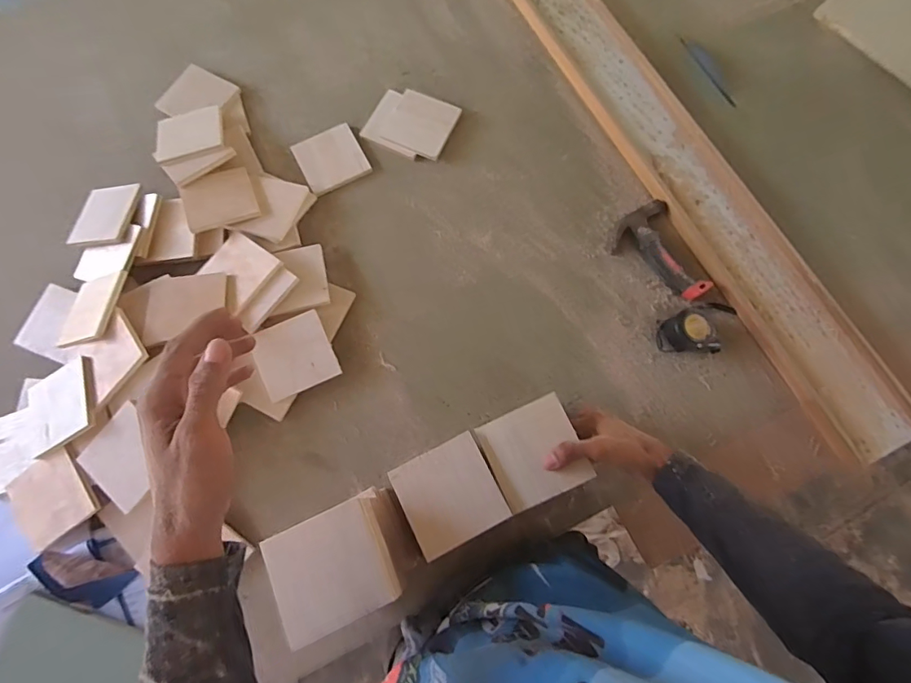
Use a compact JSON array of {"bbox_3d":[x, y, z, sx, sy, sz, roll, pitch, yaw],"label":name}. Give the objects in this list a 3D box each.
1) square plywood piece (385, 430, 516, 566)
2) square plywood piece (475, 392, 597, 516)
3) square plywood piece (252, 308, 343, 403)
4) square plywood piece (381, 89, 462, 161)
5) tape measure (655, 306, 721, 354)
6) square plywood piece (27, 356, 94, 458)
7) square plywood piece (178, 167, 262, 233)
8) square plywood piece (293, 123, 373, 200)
[{"bbox_3d":[-0.007,0.166,0.519,0.100,0.015,0.101,-27,75,-6],"label":"square plywood piece"},{"bbox_3d":[0.087,0.122,0.529,0.100,0.015,0.100,-24,76,-5],"label":"square plywood piece"},{"bbox_3d":[-0.225,0.019,0.670,0.101,0.009,0.100,-24,87,-15],"label":"square plywood piece"},{"bbox_3d":[-0.057,-0.360,0.791,0.107,0.005,0.101,24,83,9],"label":"square plywood piece"},{"bbox_3d":[0.334,-0.022,0.680,0.083,0.042,0.073,0,76,1],"label":"tape measure"},{"bbox_3d":[-0.519,0.085,0.628,0.111,0.006,0.108,-24,68,12],"label":"square plywood piece"},{"bbox_3d":[-0.362,-0.220,0.731,0.101,0.009,0.101,-19,69,-20],"label":"square plywood piece"},{"bbox_3d":[-0.203,-0.300,0.781,0.103,0.011,0.101,-28,77,-6],"label":"square plywood piece"}]

